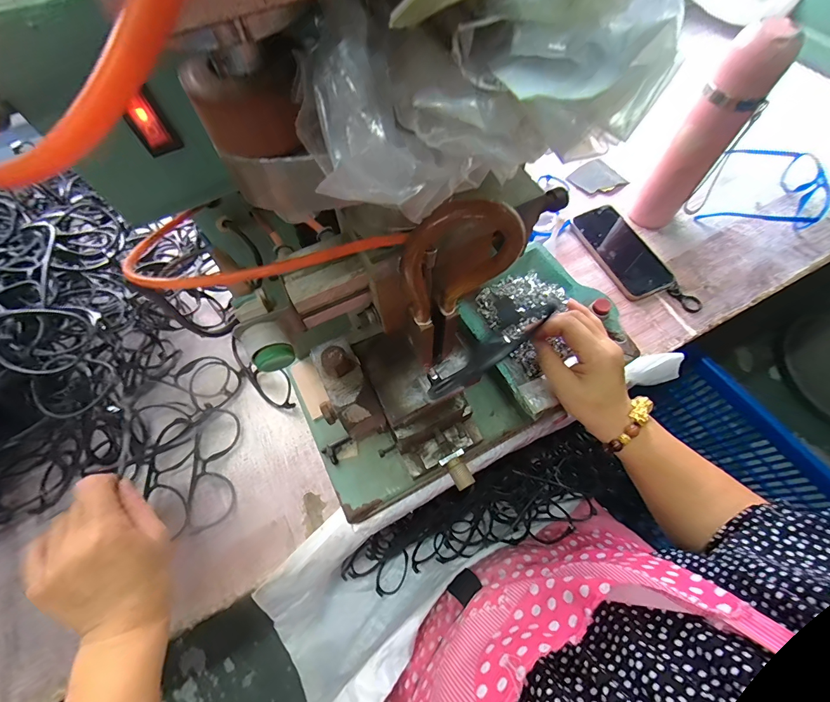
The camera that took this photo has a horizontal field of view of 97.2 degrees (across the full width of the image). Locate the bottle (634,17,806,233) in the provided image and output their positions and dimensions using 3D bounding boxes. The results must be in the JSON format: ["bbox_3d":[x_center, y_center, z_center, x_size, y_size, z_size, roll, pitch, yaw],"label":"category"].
[{"bbox_3d":[0.364,-0.265,0.468,0.059,0.272,0.053,32,70,17],"label":"bottle"}]

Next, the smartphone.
[{"bbox_3d":[0.306,-0.149,0.541,0.083,0.015,0.157,-22,65,-8],"label":"smartphone"}]

